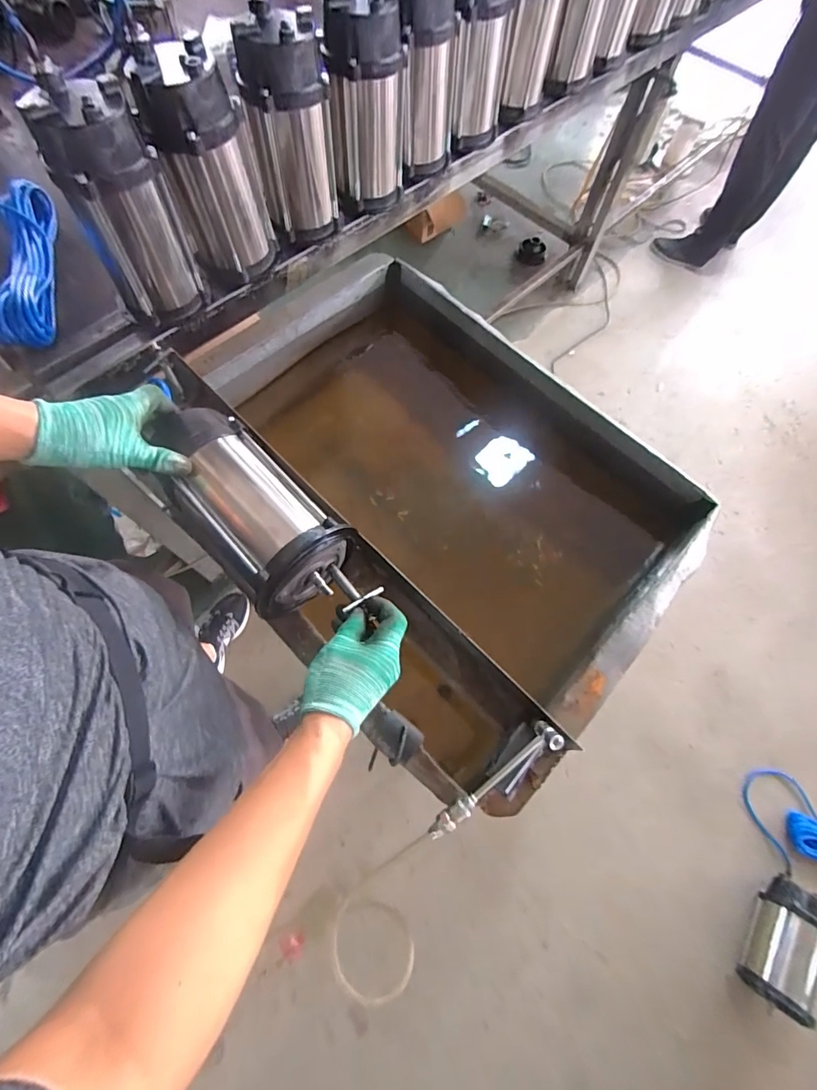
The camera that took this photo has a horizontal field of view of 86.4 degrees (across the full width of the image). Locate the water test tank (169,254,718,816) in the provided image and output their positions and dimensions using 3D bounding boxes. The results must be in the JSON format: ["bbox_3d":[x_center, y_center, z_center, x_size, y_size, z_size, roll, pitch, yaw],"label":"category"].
[{"bbox_3d":[0.025,-0.092,0.729,0.765,0.221,0.575,43,73,14],"label":"water test tank"}]

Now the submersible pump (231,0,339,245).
[{"bbox_3d":[-0.187,-0.656,0.700,0.121,0.249,0.127,-11,69,-7],"label":"submersible pump"}]

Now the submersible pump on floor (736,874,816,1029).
[{"bbox_3d":[0.893,0.937,1.024,0.115,0.122,0.264,34,70,10],"label":"submersible pump on floor"}]

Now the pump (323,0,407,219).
[{"bbox_3d":[-0.067,-0.733,0.739,0.121,0.251,0.117,4,68,-1],"label":"pump"}]

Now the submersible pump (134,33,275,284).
[{"bbox_3d":[-0.297,-0.556,0.653,0.135,0.253,0.127,-20,70,-10],"label":"submersible pump"}]

